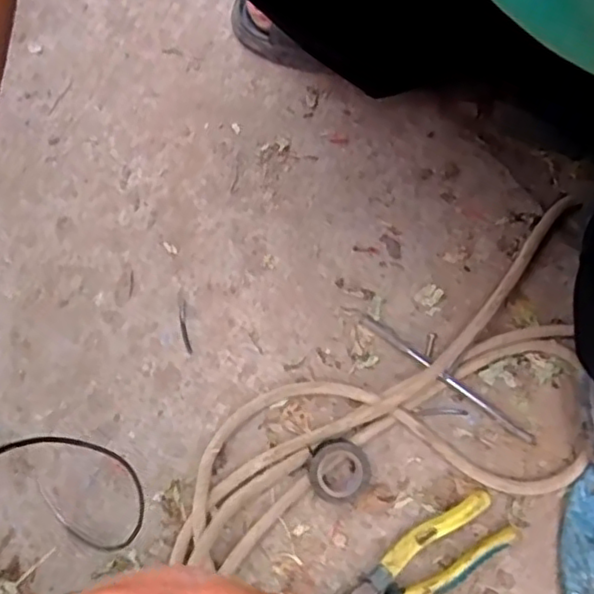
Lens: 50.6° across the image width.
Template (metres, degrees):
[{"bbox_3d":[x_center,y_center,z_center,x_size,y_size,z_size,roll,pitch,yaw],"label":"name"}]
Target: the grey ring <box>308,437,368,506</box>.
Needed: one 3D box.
[{"bbox_3d":[0.037,0.154,0.553,0.053,0.028,0.051,0,76,-1],"label":"grey ring"}]

